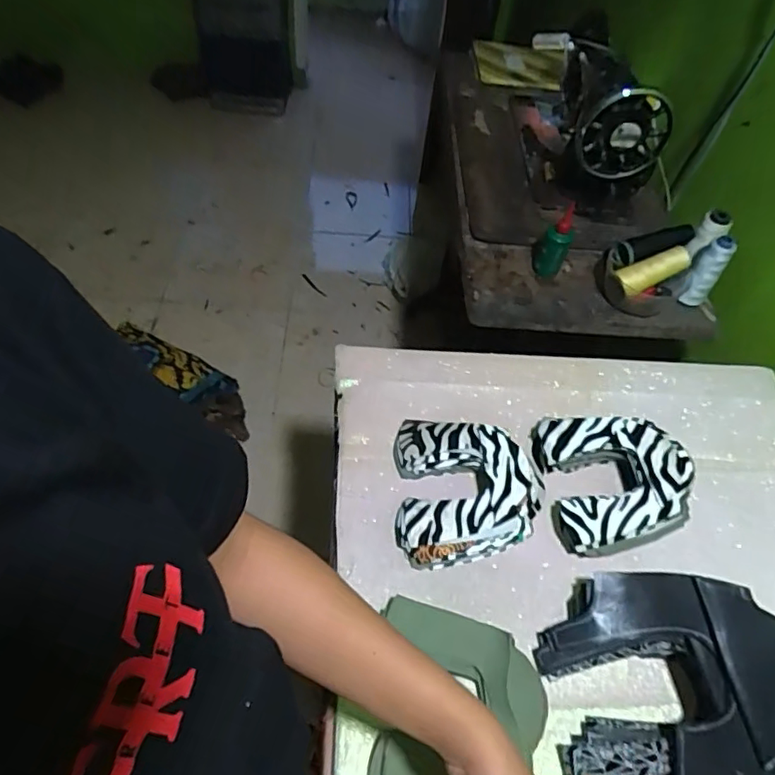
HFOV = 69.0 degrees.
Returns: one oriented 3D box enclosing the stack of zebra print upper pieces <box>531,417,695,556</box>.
[{"bbox_3d":[0.260,0.101,0.646,0.148,0.064,0.164,-1,53,-6],"label":"stack of zebra print upper pieces"}]

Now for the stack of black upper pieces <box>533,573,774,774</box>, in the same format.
[{"bbox_3d":[0.250,0.258,0.497,0.196,0.111,0.205,-5,54,-9],"label":"stack of black upper pieces"}]

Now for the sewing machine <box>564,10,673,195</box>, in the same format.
[{"bbox_3d":[0.374,-0.472,0.978,0.136,0.216,0.333,6,53,-2],"label":"sewing machine"}]

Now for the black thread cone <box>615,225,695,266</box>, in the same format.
[{"bbox_3d":[0.408,-0.218,0.858,0.125,0.035,0.046,-17,53,13],"label":"black thread cone"}]

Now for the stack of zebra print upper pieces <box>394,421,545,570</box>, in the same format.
[{"bbox_3d":[0.092,0.110,0.635,0.163,0.044,0.172,3,53,-3],"label":"stack of zebra print upper pieces"}]

